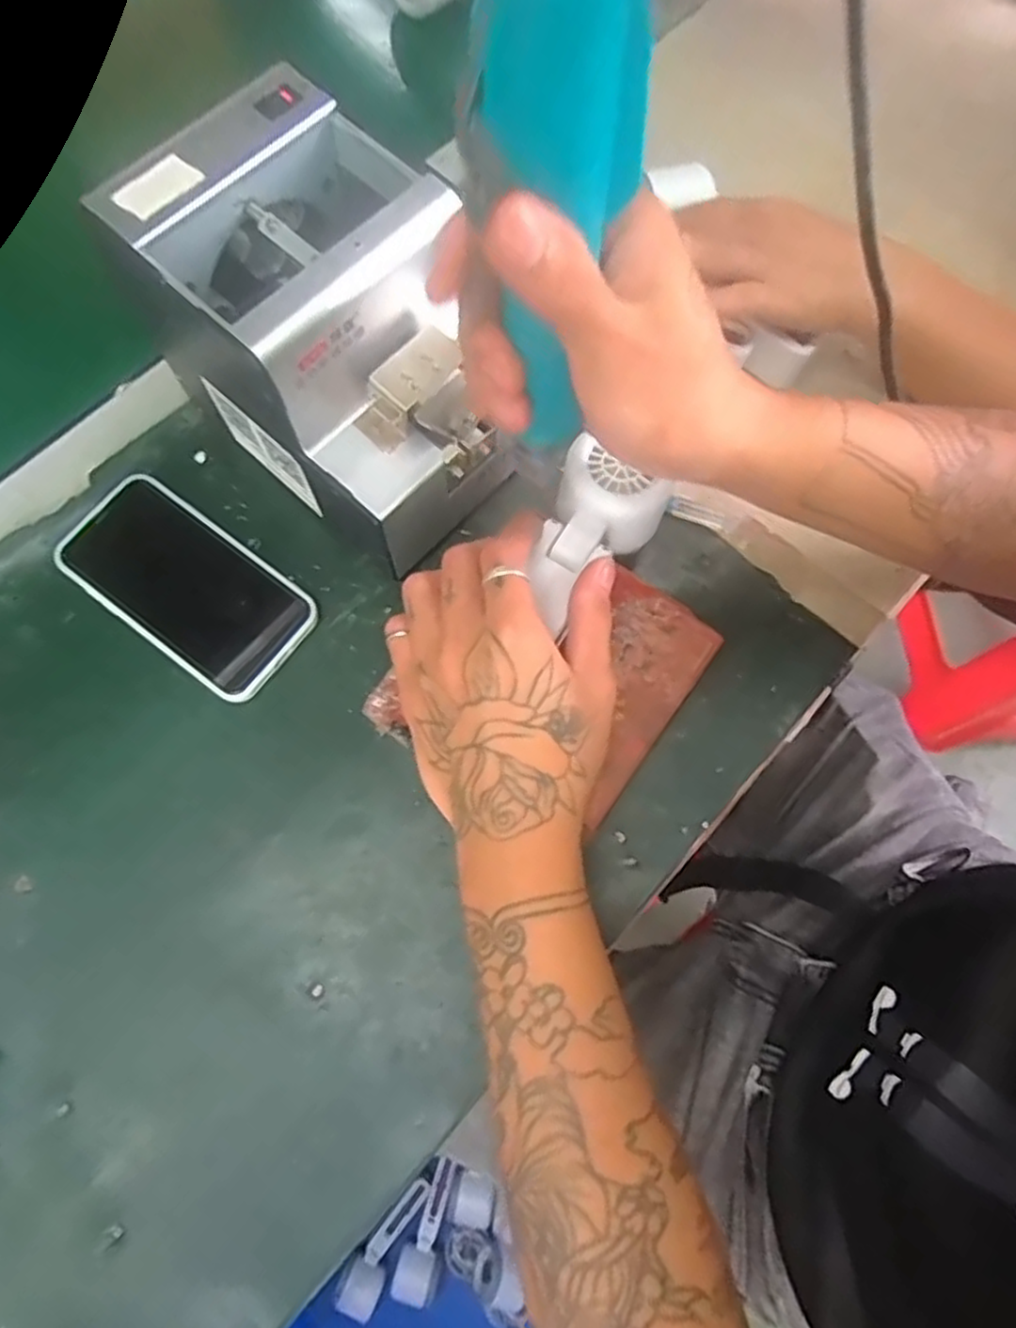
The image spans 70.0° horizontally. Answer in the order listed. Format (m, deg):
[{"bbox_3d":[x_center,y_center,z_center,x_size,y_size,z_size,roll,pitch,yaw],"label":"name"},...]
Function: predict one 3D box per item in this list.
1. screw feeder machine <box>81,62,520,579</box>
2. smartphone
[{"bbox_3d":[-0.084,-0.163,0.382,0.126,0.143,0.177,-41,77,-11],"label":"screw feeder machine"},{"bbox_3d":[-0.183,-0.045,0.416,0.144,0.008,0.074,35,76,10],"label":"smartphone"}]

